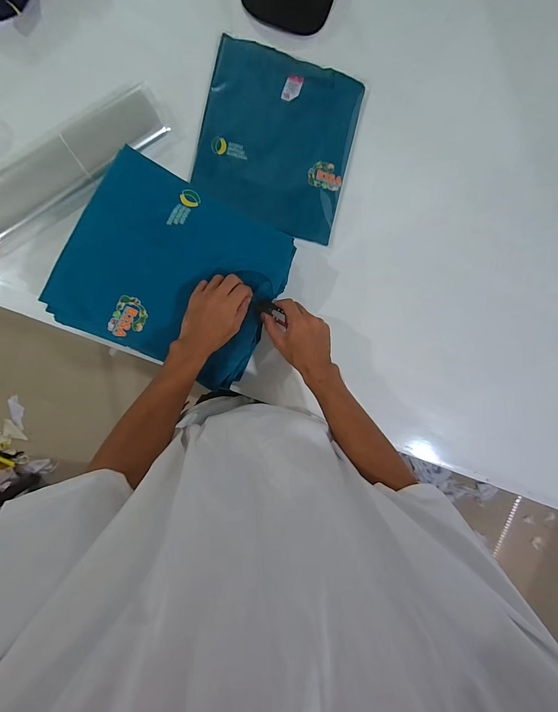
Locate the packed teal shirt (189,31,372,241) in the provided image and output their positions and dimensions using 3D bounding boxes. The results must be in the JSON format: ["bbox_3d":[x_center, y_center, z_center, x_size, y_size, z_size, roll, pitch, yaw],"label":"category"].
[{"bbox_3d":[0.000,-0.410,0.574,0.285,0.012,0.320,13,92,-6],"label":"packed teal shirt"}]

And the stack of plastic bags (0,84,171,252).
[{"bbox_3d":[-0.396,-0.307,0.518,0.451,0.051,0.086,-36,96,-3],"label":"stack of plastic bags"}]

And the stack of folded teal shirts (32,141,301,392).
[{"bbox_3d":[-0.171,-0.137,0.524,0.334,0.082,0.295,24,91,-6],"label":"stack of folded teal shirts"}]

